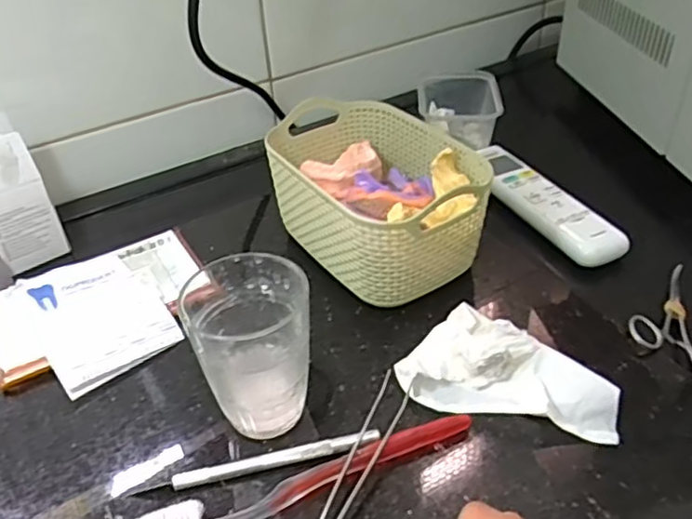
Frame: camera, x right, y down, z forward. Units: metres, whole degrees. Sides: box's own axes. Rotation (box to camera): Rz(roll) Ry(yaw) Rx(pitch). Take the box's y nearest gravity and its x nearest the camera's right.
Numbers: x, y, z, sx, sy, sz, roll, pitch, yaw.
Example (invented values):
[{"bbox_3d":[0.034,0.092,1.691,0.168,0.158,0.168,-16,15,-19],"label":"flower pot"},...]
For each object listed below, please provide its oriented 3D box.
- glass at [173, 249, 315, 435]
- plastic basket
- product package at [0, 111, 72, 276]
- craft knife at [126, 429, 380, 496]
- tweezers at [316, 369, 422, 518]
[{"bbox_3d":[-0.053,0.050,0.364,0.066,0.091,0.075,-13,40,-13],"label":"glass"},{"bbox_3d":[0.024,-0.046,0.483,0.120,0.081,0.171,-24,44,-24],"label":"plastic basket"},{"bbox_3d":[-0.279,-0.054,0.524,0.050,0.111,0.056,-28,45,-27],"label":"product package"},{"bbox_3d":[-0.048,0.112,0.351,0.134,0.012,0.011,-9,39,-8],"label":"craft knife"},{"bbox_3d":[0.002,0.115,0.337,0.019,0.020,0.161,15,42,21],"label":"tweezers"}]

